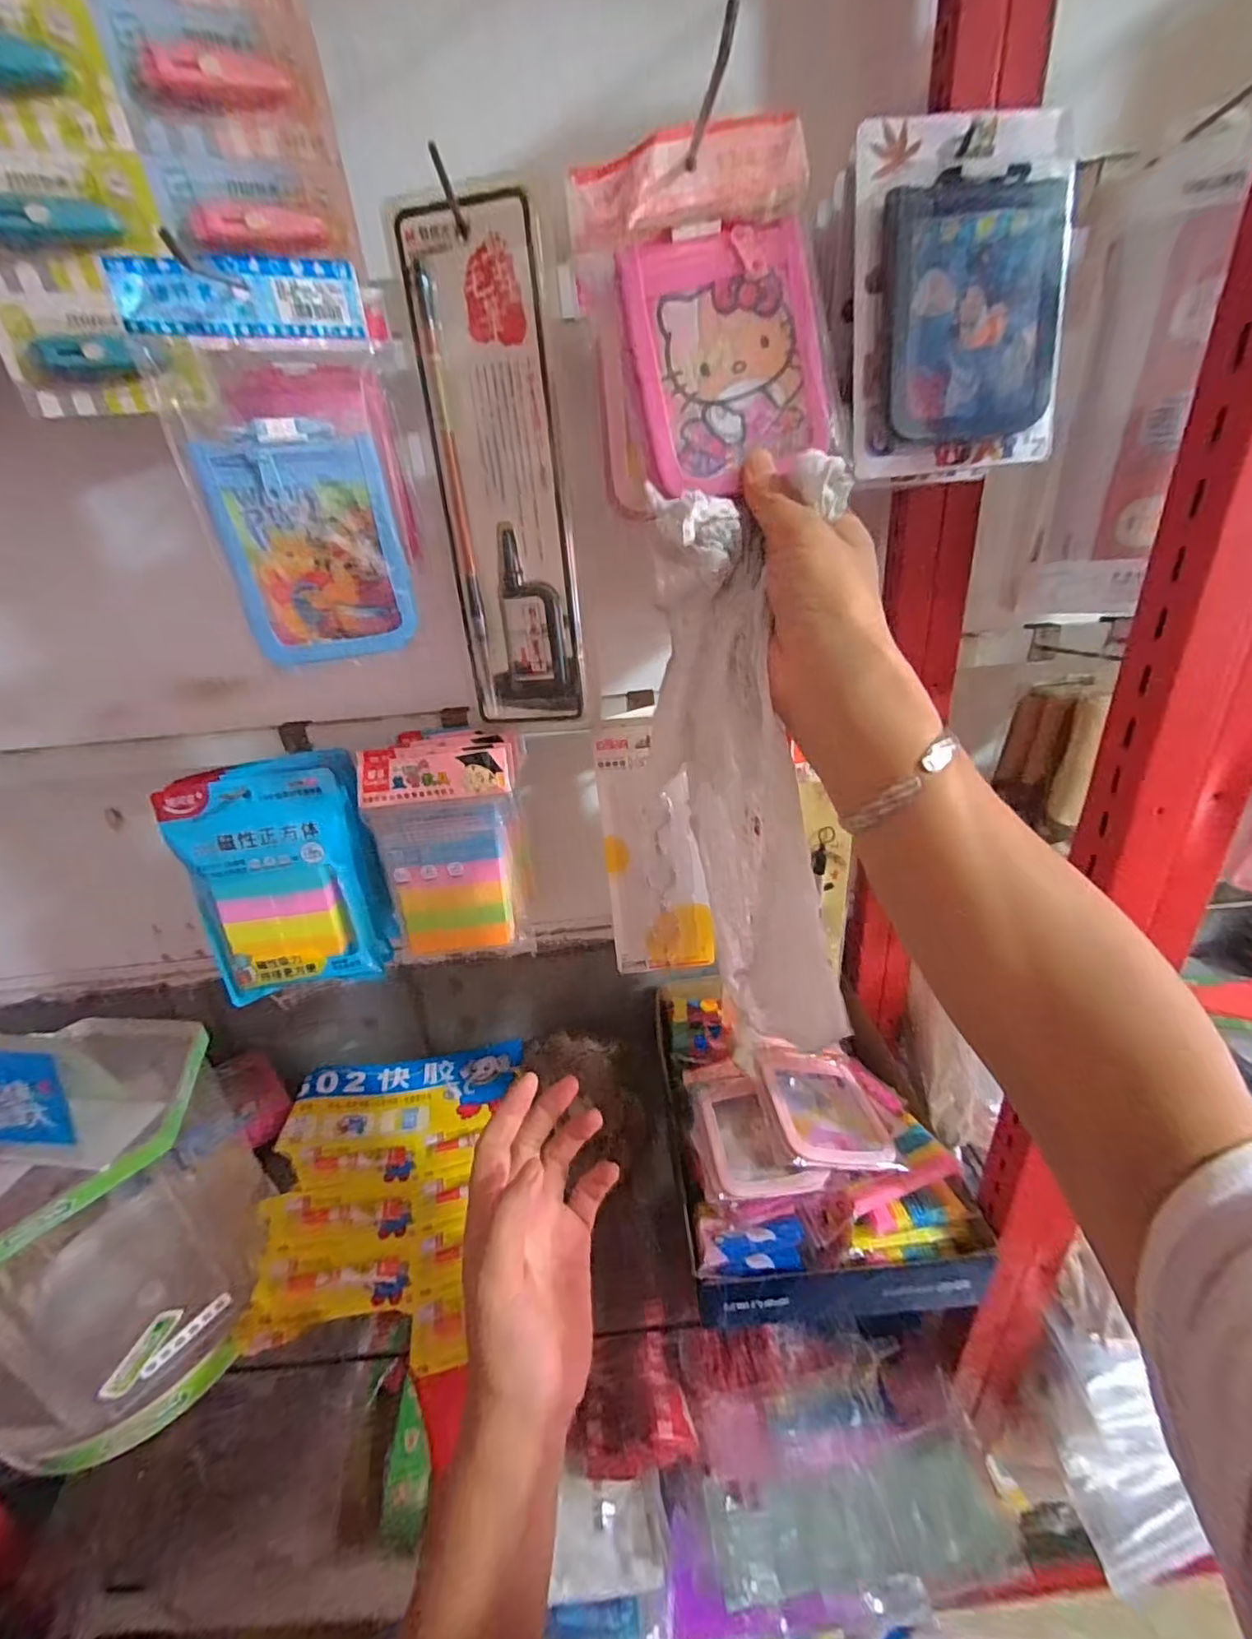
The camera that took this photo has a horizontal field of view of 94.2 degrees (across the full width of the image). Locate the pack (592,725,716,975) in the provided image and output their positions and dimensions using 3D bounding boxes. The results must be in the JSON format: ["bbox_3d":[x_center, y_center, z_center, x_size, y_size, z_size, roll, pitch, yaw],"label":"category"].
[{"bbox_3d":[0.026,0.033,0.491,0.084,0.218,0.010,-4,19,5],"label":"pack"}]

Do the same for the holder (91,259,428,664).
[{"bbox_3d":[-0.169,-0.177,0.303,0.099,0.173,0.014,-14,26,-18],"label":"holder"}]

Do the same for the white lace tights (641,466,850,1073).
[{"bbox_3d":[0.065,-0.021,0.290,0.086,0.275,0.061,-10,5,-9],"label":"white lace tights"}]

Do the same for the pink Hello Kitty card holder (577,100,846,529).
[{"bbox_3d":[0.037,-0.234,0.272,0.113,0.146,0.013,-13,12,2],"label":"pink Hello Kitty card holder"}]

